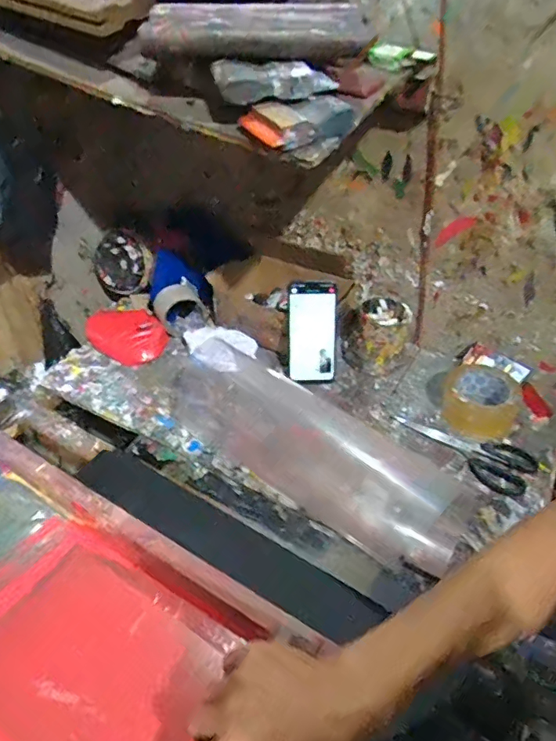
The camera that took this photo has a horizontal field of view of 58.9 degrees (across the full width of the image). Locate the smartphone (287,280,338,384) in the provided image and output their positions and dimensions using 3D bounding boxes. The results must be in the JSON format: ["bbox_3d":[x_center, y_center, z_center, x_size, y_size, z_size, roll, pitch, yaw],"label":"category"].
[{"bbox_3d":[0.053,-0.057,0.767,0.076,0.158,0.014,3,23,11],"label":"smartphone"}]

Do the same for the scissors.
[{"bbox_3d":[0.261,0.100,0.688,0.081,0.018,0.186,-30,51,-31],"label":"scissors"}]

